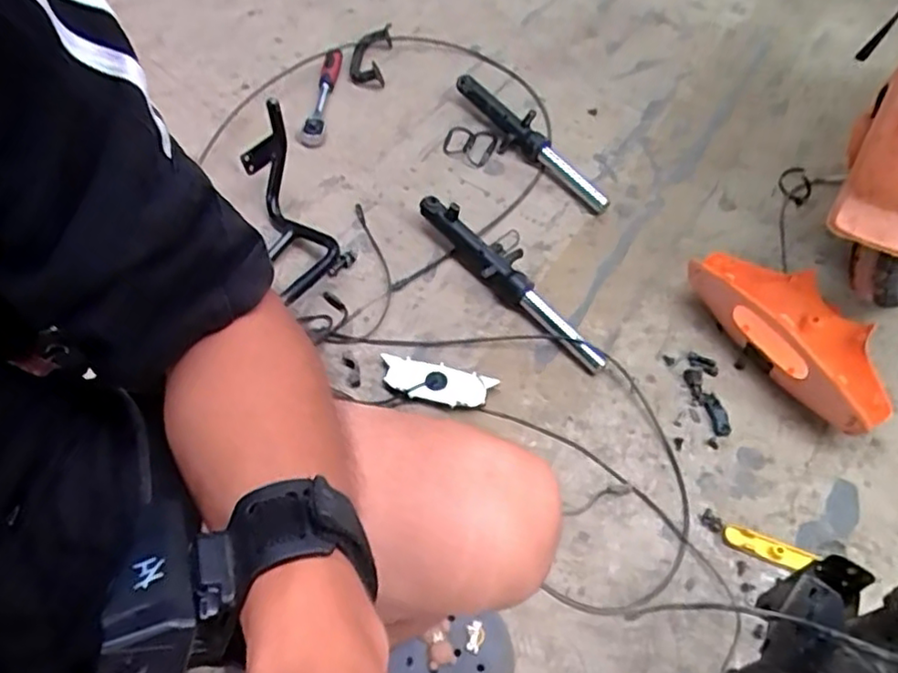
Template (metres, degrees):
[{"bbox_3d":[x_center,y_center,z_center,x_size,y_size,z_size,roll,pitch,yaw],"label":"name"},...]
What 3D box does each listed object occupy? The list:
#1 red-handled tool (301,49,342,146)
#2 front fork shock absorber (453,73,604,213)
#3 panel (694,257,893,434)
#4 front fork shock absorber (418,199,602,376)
[{"bbox_3d":[-0.210,-0.401,1.097,0.033,0.035,0.206,6,56,2],"label":"red-handled tool"},{"bbox_3d":[0.127,-0.311,1.050,0.061,0.052,0.333,-37,65,-23],"label":"front fork shock absorber"},{"bbox_3d":[0.470,-0.014,0.881,0.141,0.090,0.292,-30,62,-20],"label":"panel"},{"bbox_3d":[0.092,-0.085,0.917,0.065,0.070,0.340,-36,64,-23],"label":"front fork shock absorber"}]

